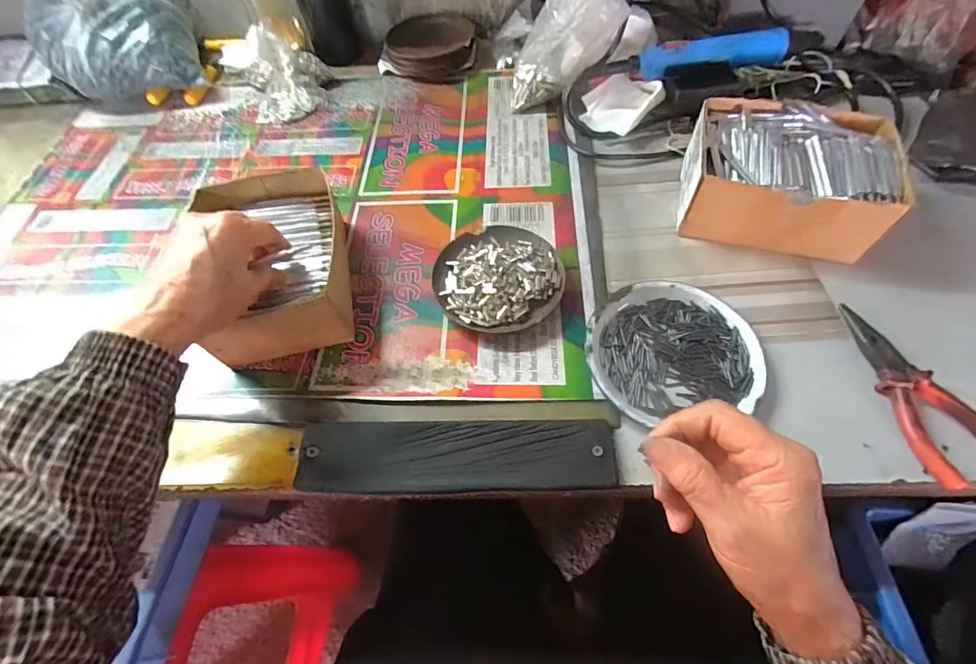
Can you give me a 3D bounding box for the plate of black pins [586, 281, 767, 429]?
[{"bbox_3d":[0.147,0.012,0.359,0.132,0.014,0.116,-10,60,-4],"label":"plate of black pins"}]

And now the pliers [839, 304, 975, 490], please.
[{"bbox_3d":[0.314,0.041,0.331,0.050,0.019,0.143,-12,60,-5],"label":"pliers"}]

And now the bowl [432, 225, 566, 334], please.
[{"bbox_3d":[0.010,-0.051,0.396,0.111,0.026,0.114,-1,60,2],"label":"bowl"}]

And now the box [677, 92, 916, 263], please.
[{"bbox_3d":[0.270,-0.142,0.411,0.165,0.070,0.130,18,62,13],"label":"box"}]

